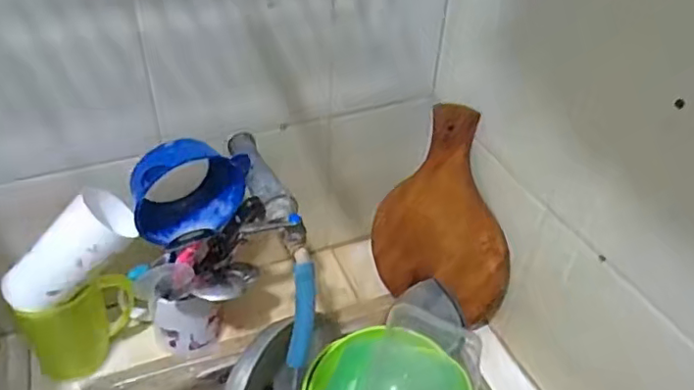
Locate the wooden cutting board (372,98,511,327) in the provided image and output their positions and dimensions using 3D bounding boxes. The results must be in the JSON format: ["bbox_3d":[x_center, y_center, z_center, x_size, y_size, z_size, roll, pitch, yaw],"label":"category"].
[{"bbox_3d":[0.121,0.024,0.698,0.178,0.250,0.022,25,22,29],"label":"wooden cutting board"}]

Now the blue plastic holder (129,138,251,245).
[{"bbox_3d":[-0.163,-0.006,0.611,0.115,0.109,0.069,-12,42,-17],"label":"blue plastic holder"}]

